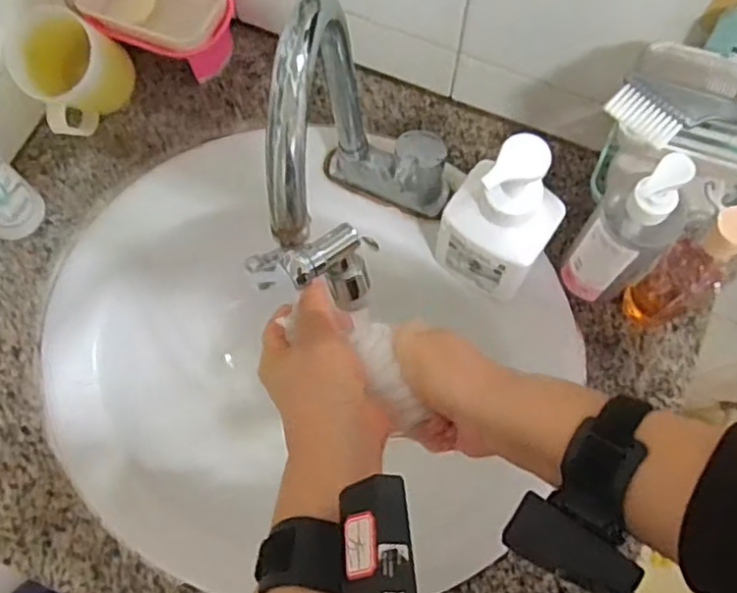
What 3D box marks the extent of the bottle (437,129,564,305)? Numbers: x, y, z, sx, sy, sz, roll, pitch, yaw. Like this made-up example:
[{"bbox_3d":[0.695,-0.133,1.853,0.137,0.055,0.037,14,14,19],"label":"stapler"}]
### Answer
[{"bbox_3d":[0.110,-0.063,0.549,0.087,0.189,0.073,33,76,10],"label":"bottle"}]

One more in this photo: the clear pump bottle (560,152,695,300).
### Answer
[{"bbox_3d":[0.206,-0.048,0.537,0.053,0.211,0.058,0,73,1],"label":"clear pump bottle"}]

